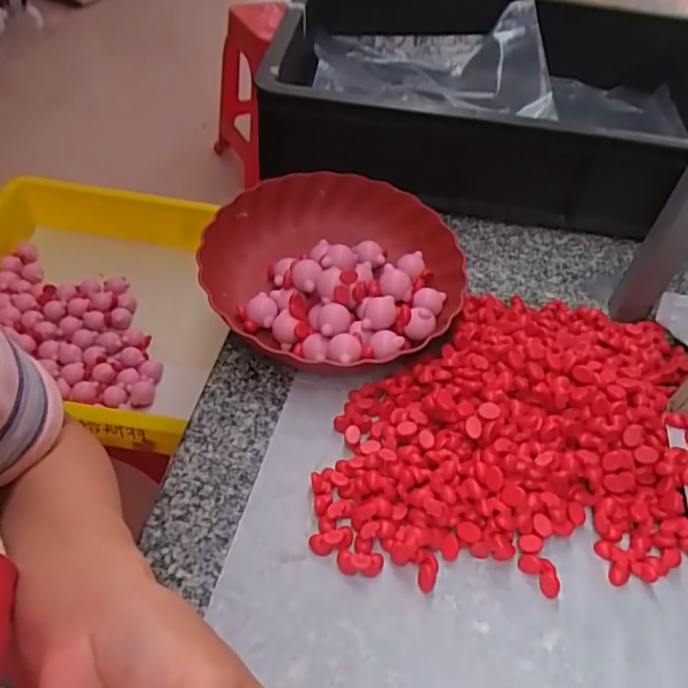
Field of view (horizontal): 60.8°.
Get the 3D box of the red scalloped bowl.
[{"bbox_3d":[-0.008,-0.077,0.566,0.236,0.063,0.220,3,49,-4],"label":"red scalloped bowl"}]

